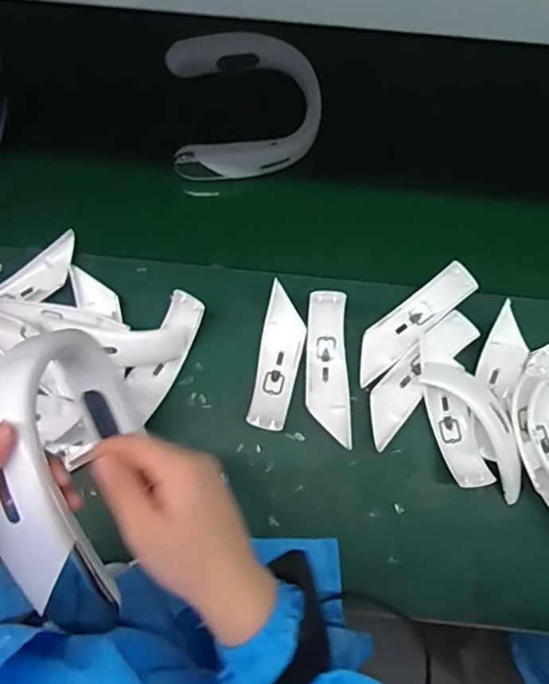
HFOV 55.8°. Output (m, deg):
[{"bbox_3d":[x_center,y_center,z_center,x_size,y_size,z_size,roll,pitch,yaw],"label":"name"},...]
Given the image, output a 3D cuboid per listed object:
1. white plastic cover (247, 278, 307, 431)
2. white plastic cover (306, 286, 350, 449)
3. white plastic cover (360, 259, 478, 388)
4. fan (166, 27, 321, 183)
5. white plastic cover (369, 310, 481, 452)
[{"bbox_3d":[0.007,0.018,0.617,0.052,0.040,0.174,10,77,3],"label":"white plastic cover"},{"bbox_3d":[0.063,0.031,0.608,0.050,0.047,0.172,-1,77,0],"label":"white plastic cover"},{"bbox_3d":[0.163,-0.023,0.628,0.175,0.041,0.050,-44,80,3],"label":"white plastic cover"},{"bbox_3d":[-0.039,-0.315,0.697,0.197,0.071,0.183,-2,77,0],"label":"fan"},{"bbox_3d":[0.165,0.043,0.609,0.055,0.035,0.182,43,81,9],"label":"white plastic cover"}]

